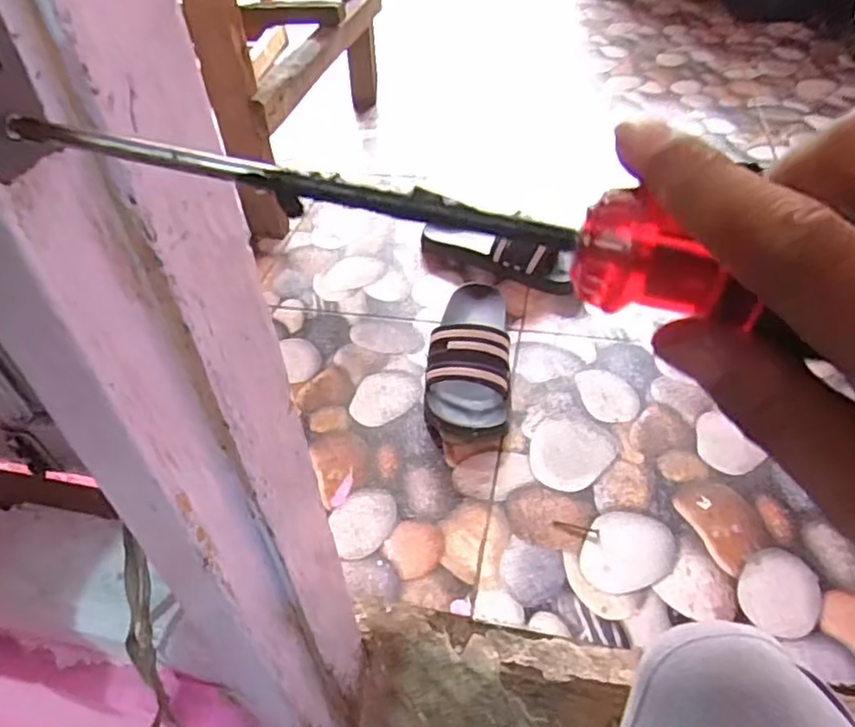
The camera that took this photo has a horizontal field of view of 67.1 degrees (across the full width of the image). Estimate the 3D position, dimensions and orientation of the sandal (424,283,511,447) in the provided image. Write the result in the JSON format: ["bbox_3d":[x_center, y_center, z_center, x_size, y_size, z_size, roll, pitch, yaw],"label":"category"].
[{"bbox_3d":[0.050,-0.012,0.779,0.098,0.066,0.225,1,44,6],"label":"sandal"}]

